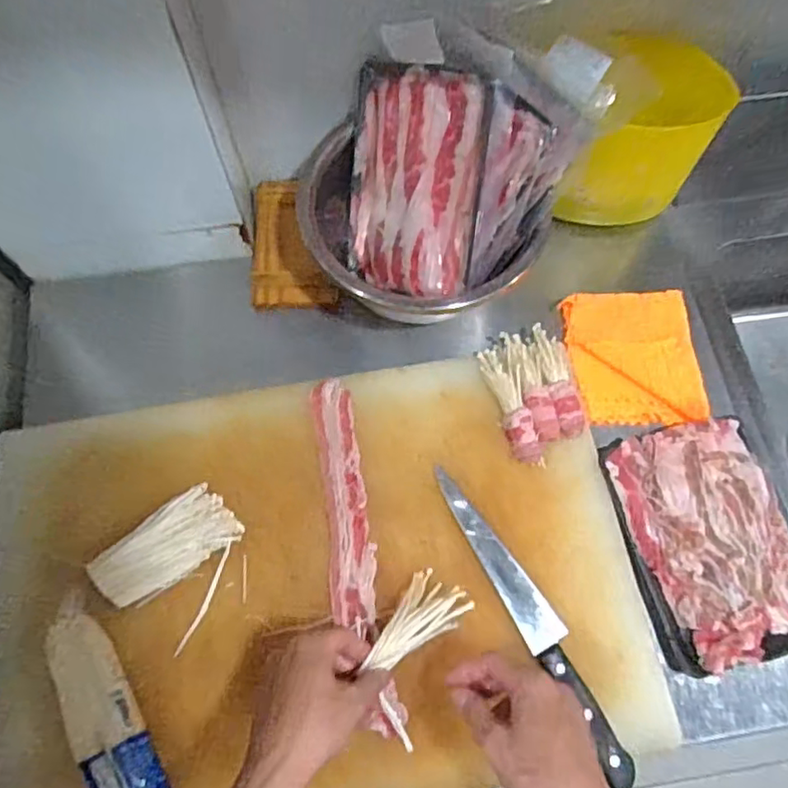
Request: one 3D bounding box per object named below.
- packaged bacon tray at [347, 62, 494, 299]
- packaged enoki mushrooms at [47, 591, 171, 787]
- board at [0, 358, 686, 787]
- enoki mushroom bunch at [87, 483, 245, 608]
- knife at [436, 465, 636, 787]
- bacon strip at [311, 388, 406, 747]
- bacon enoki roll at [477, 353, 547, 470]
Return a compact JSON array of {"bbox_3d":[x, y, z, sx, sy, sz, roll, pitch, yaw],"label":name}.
[{"bbox_3d":[0.014,-0.212,0.638,0.158,0.215,0.022,22,30,30],"label":"packaged bacon tray"},{"bbox_3d":[-0.248,0.266,0.534,0.052,0.028,0.185,-28,72,-10],"label":"packaged enoki mushrooms"},{"bbox_3d":[-0.069,0.168,0.578,0.587,0.035,0.389,-9,69,-4],"label":"board"},{"bbox_3d":[-0.210,0.140,0.577,0.125,0.043,0.062,-34,72,-27],"label":"enoki mushroom bunch"},{"bbox_3d":[0.125,0.200,0.572,0.035,0.017,0.305,-25,71,-10],"label":"knife"},{"bbox_3d":[-0.042,0.140,0.595,0.046,0.007,0.326,-9,70,-4],"label":"bacon strip"},{"bbox_3d":[0.121,0.009,0.637,0.034,0.024,0.128,-15,70,-6],"label":"bacon enoki roll"}]

